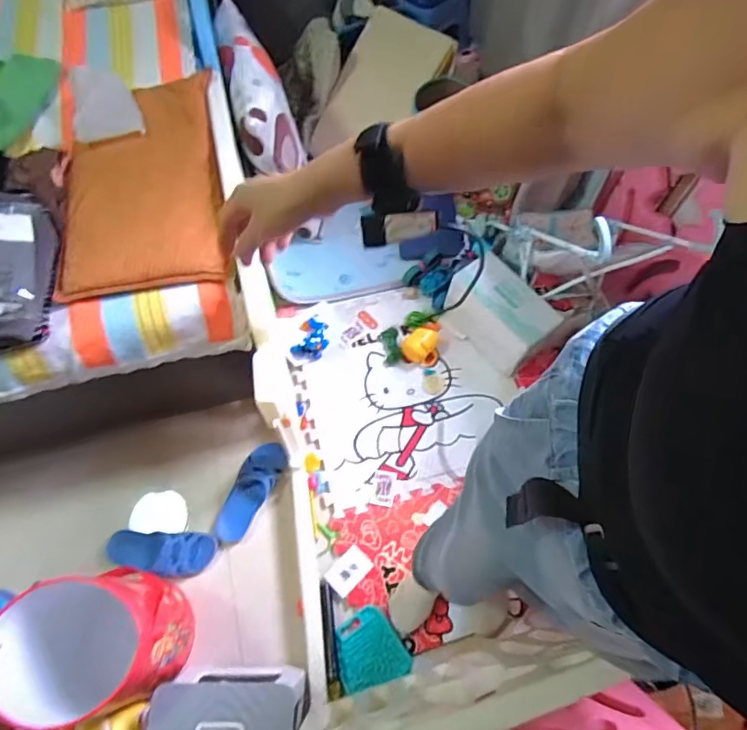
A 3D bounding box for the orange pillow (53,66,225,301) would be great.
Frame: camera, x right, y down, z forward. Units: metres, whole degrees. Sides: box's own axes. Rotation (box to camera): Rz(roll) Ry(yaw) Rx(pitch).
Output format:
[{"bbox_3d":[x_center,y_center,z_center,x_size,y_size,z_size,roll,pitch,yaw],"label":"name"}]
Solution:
[{"bbox_3d":[-0.472,-0.374,1.011,0.303,0.048,0.496,-10,66,-5],"label":"orange pillow"}]

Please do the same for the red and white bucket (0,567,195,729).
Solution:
[{"bbox_3d":[-0.537,0.548,1.010,0.288,0.326,0.245,-15,66,-7],"label":"red and white bucket"}]

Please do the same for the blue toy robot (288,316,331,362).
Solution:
[{"bbox_3d":[-0.175,-0.074,1.447,0.090,0.040,0.140,15,66,6],"label":"blue toy robot"}]

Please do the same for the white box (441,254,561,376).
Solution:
[{"bbox_3d":[0.340,-0.134,1.382,0.157,0.208,0.286,-37,71,-16],"label":"white box"}]

